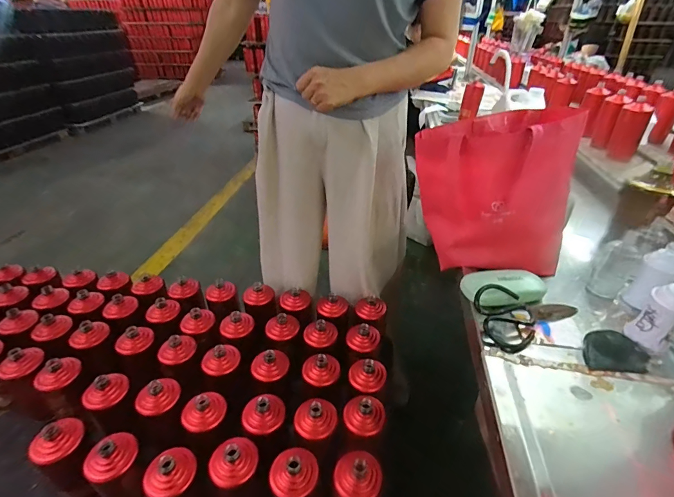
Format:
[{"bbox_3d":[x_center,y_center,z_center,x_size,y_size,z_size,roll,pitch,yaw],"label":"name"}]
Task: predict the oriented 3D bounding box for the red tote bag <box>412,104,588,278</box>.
[{"bbox_3d":[0.309,-0.107,0.698,0.257,0.250,0.203,-11,35,-16],"label":"red tote bag"}]

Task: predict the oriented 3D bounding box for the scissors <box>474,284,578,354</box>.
[{"bbox_3d":[0.307,0.124,0.588,0.187,0.020,0.106,15,59,-9],"label":"scissors"}]

